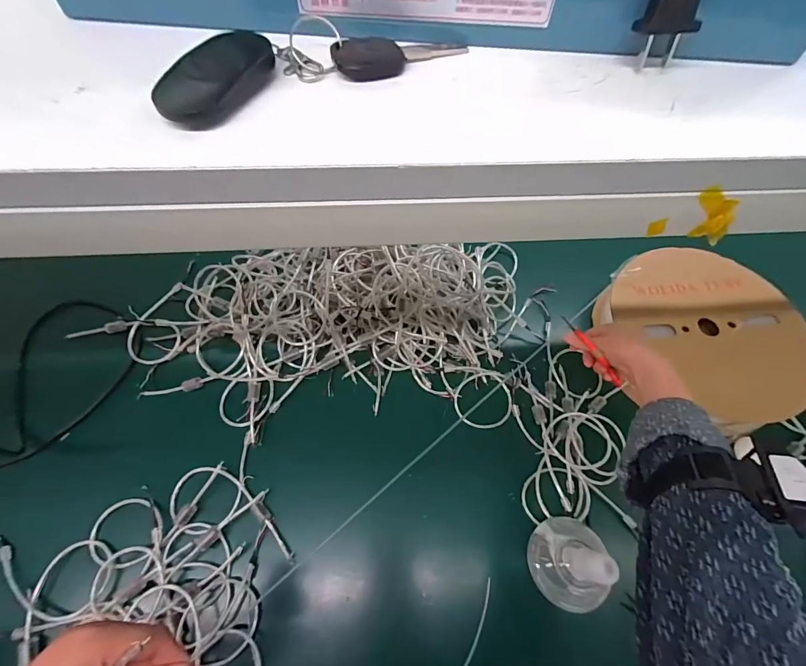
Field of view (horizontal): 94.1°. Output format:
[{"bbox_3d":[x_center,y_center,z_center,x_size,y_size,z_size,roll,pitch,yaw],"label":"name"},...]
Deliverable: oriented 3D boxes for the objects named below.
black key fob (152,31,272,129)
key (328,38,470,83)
[{"bbox_3d":[-0.085,-0.117,0.171,0.024,0.014,0.060,21,63,9],"label":"black key fob"},{"bbox_3d":[-0.001,-0.147,0.196,0.072,0.010,0.020,-19,65,-12],"label":"key"}]

